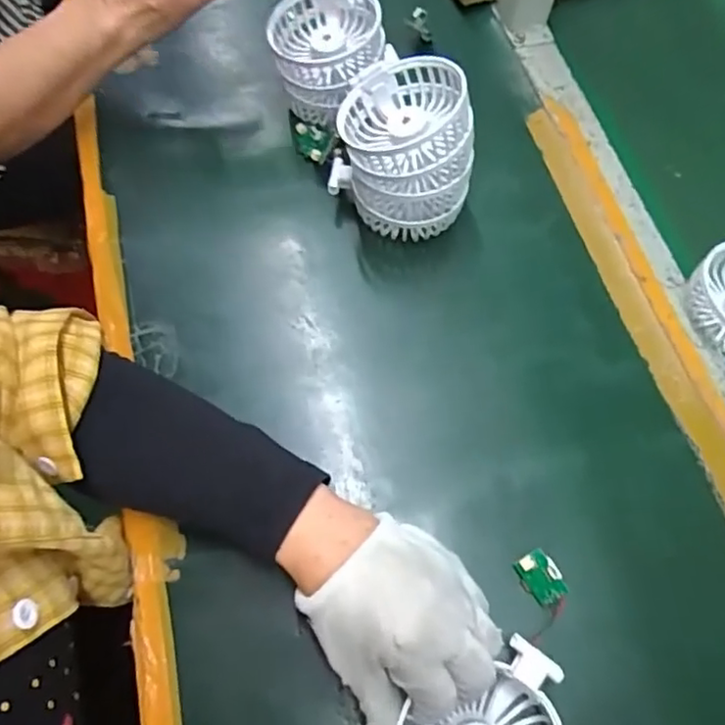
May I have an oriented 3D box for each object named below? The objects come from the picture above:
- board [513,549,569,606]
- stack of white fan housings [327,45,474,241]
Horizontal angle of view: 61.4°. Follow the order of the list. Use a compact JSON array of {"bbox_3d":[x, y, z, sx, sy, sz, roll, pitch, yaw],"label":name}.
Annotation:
[{"bbox_3d":[0.110,0.133,0.374,0.024,0.006,0.033,-37,82,20],"label":"board"},{"bbox_3d":[0.031,-0.159,0.461,0.106,0.107,0.090,14,67,8],"label":"stack of white fan housings"}]

